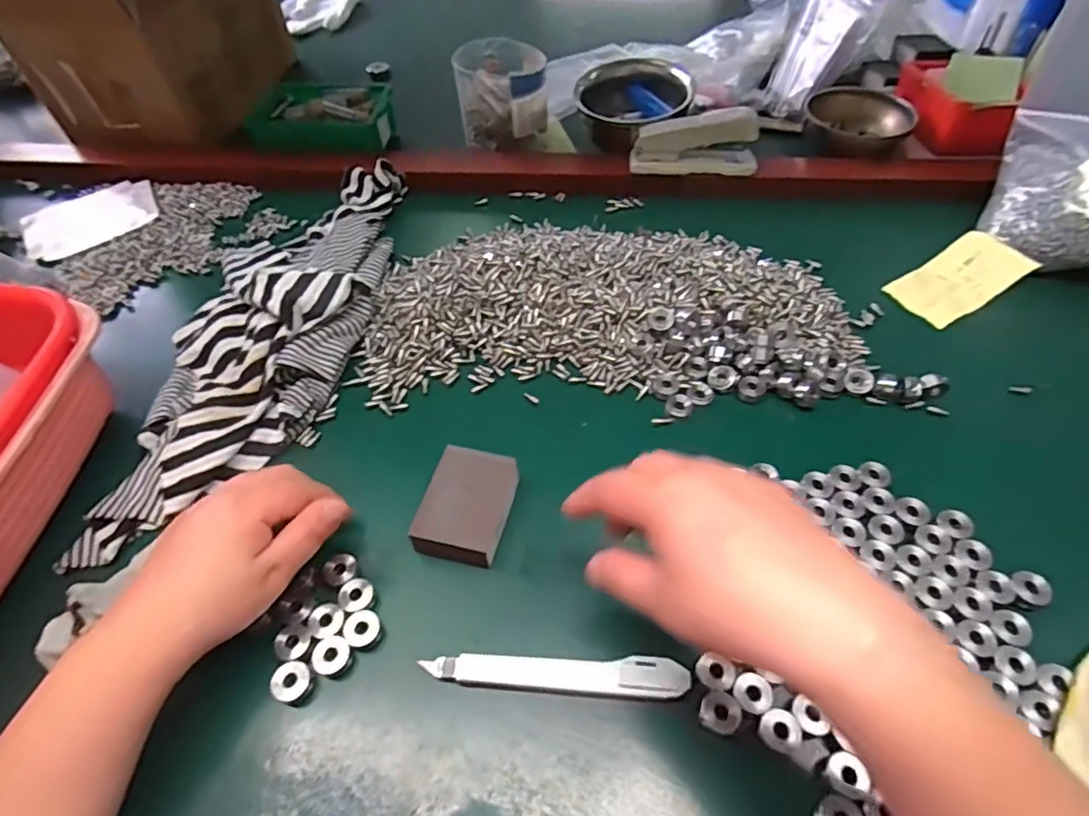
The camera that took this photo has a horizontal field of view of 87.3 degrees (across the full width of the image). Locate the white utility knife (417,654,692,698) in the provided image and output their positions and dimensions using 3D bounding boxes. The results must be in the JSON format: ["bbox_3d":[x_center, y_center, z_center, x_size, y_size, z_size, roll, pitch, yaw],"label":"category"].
[{"bbox_3d":[0.007,0.145,0.312,0.141,0.011,0.019,1,53,2],"label":"white utility knife"}]

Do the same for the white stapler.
[{"bbox_3d":[0.149,-0.264,0.569,0.120,0.052,0.028,3,53,4],"label":"white stapler"}]

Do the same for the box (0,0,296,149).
[{"bbox_3d":[-0.430,-0.442,0.643,0.208,0.211,0.254,3,53,4],"label":"box"}]

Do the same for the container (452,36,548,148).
[{"bbox_3d":[-0.046,-0.351,0.644,0.097,0.084,0.115,-6,55,-1],"label":"container"}]

